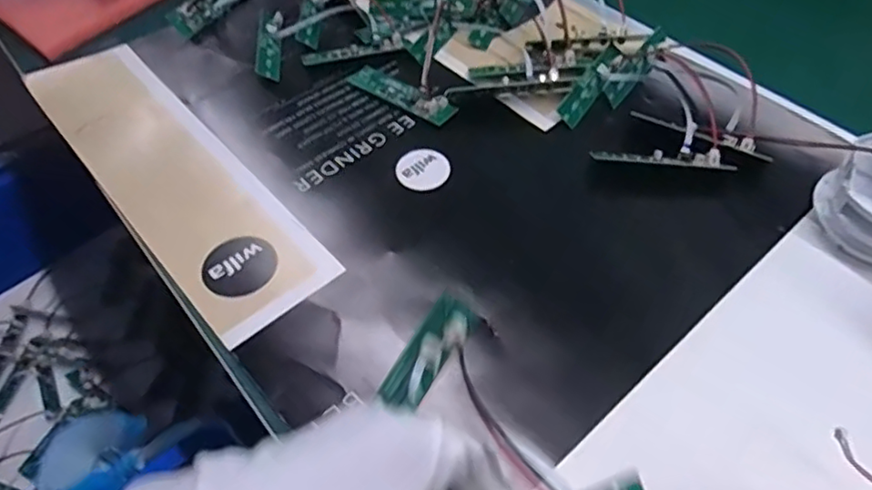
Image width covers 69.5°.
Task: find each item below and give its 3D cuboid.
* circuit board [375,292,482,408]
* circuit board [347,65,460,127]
[{"bbox_3d":[-0.002,0.042,0.244,0.016,0.010,0.047,35,91,26],"label":"circuit board"},{"bbox_3d":[-0.024,-0.108,0.435,0.085,0.011,0.022,31,60,24],"label":"circuit board"}]

